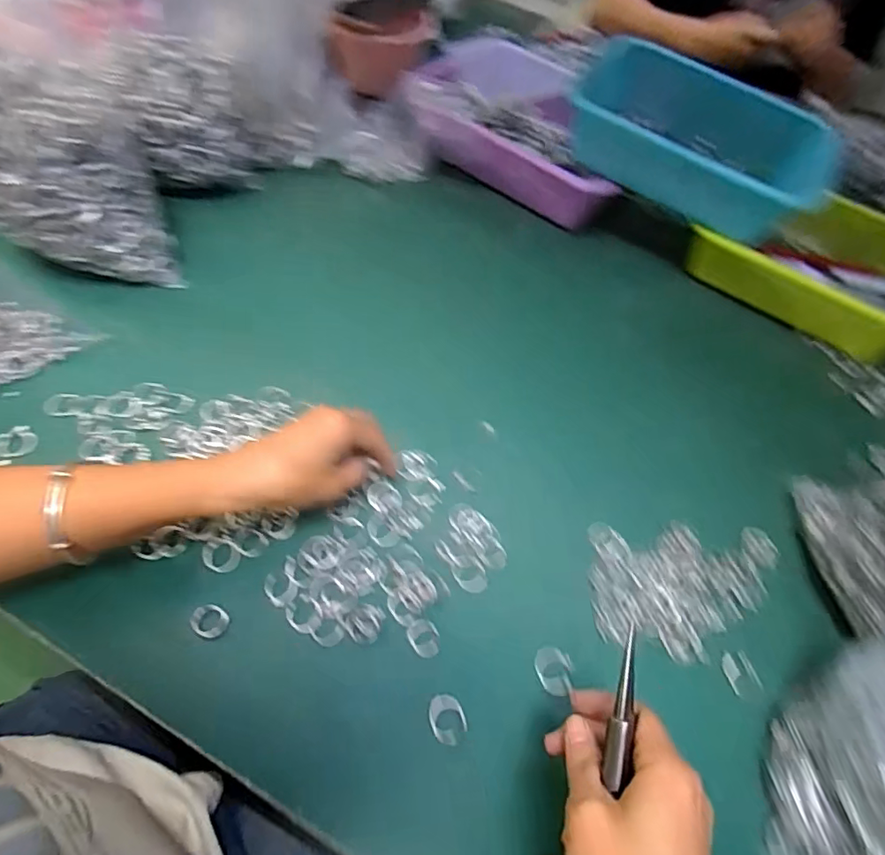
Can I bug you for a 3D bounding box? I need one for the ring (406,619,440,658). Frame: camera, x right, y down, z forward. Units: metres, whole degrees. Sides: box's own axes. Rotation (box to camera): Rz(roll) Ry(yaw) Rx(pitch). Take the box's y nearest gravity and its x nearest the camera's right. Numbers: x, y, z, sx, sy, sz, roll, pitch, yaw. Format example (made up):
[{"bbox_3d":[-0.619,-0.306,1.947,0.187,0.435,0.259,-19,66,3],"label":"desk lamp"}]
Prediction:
[{"bbox_3d":[-0.013,0.146,0.356,0.020,0.004,0.025,-26,65,-21],"label":"ring"}]

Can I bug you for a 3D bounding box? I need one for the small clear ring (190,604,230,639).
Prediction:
[{"bbox_3d":[-0.158,0.132,0.350,0.023,0.009,0.021,3,58,-5],"label":"small clear ring"}]

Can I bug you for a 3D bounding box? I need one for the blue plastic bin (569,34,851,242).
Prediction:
[{"bbox_3d":[0.275,-0.311,0.566,0.270,0.089,0.194,28,59,10],"label":"blue plastic bin"}]

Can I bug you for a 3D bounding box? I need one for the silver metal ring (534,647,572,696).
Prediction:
[{"bbox_3d":[0.076,0.167,0.354,0.025,0.005,0.029,11,63,2],"label":"silver metal ring"}]

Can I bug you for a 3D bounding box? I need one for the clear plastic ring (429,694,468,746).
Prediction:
[{"bbox_3d":[0.003,0.187,0.328,0.022,0.004,0.029,-12,60,-14],"label":"clear plastic ring"}]

